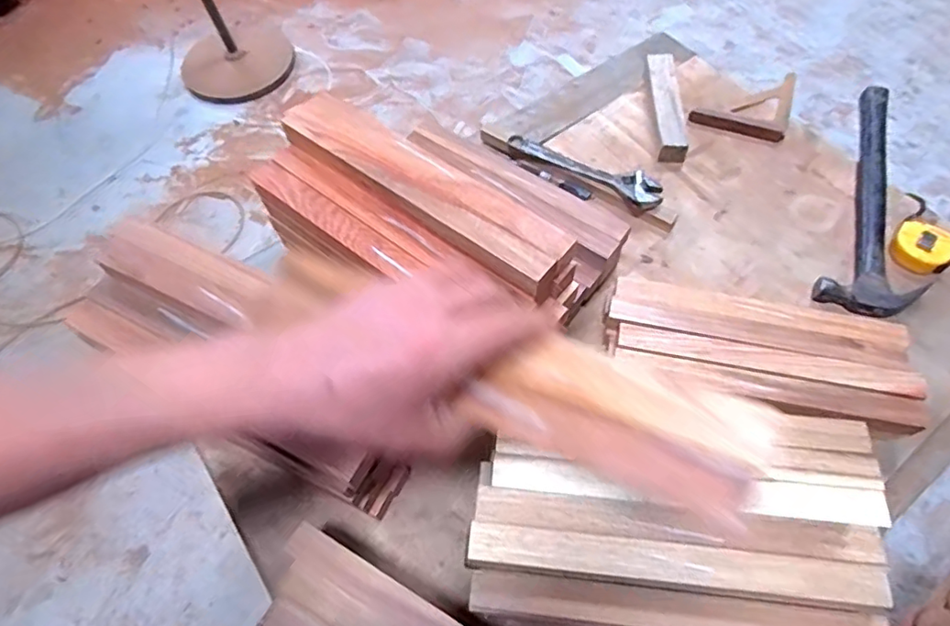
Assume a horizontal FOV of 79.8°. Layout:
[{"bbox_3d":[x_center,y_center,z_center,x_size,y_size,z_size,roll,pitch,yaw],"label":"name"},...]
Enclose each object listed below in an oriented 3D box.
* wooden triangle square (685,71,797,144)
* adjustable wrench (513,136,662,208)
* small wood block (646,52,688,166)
[{"bbox_3d":[0.436,-0.351,0.918,0.141,0.020,0.164,19,62,11],"label":"wooden triangle square"},{"bbox_3d":[0.162,-0.215,0.833,0.237,0.019,0.051,31,65,17],"label":"adjustable wrench"},{"bbox_3d":[0.297,-0.321,0.886,0.042,0.035,0.194,1,60,2],"label":"small wood block"}]

